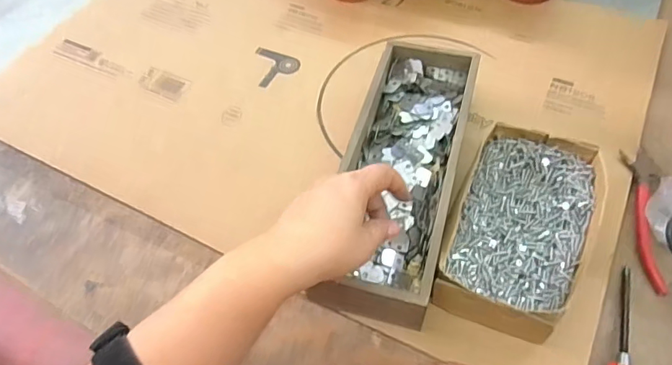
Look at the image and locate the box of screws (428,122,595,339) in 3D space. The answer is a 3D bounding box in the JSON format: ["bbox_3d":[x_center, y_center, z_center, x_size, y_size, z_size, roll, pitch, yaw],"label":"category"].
[{"bbox_3d":[0.159,0.041,0.423,0.103,0.057,0.187,19,61,15],"label":"box of screws"}]

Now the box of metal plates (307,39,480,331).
[{"bbox_3d":[0.061,-0.009,0.458,0.098,0.070,0.288,13,60,12],"label":"box of metal plates"}]

